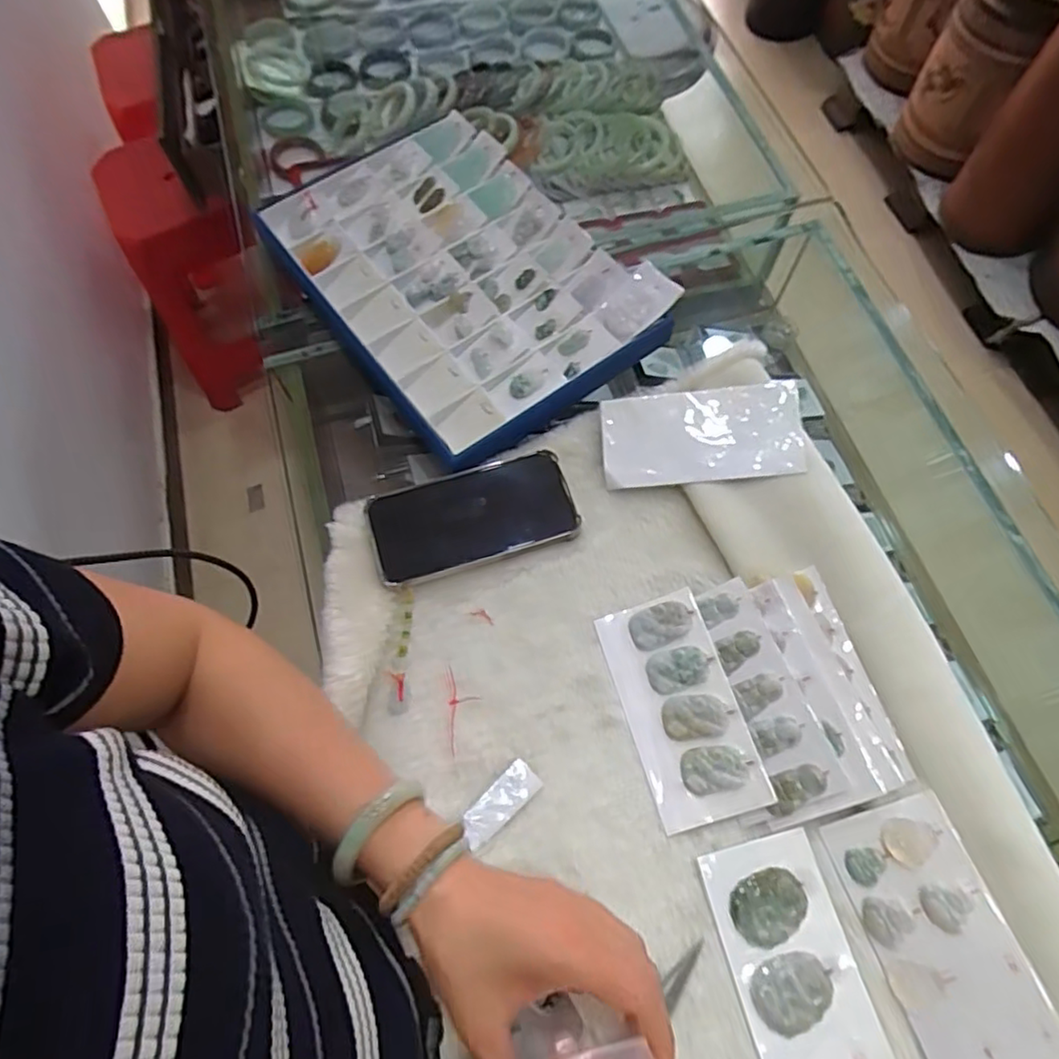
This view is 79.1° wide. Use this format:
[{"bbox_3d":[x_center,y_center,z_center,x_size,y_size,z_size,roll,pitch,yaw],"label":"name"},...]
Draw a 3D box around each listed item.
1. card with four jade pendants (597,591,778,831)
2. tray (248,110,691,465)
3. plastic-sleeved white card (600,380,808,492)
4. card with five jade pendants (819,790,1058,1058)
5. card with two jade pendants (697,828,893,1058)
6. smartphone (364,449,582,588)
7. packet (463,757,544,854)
[{"bbox_3d":[0.108,0.127,0.462,0.077,0.007,0.155,-23,70,10],"label":"card with four jade pendants"},{"bbox_3d":[-0.070,-0.243,0.608,0.250,0.038,0.352,-35,72,-12],"label":"tray"},{"bbox_3d":[0.141,-0.076,0.528,0.155,0.011,0.078,-5,80,12],"label":"plastic-sleeved white card"},{"bbox_3d":[0.254,0.254,0.396,0.076,0.007,0.153,-29,62,18],"label":"card with five jade pendants"},{"bbox_3d":[0.170,0.281,0.405,0.077,0.008,0.155,-14,68,-5],"label":"card with two jade pendants"},{"bbox_3d":[-0.045,-0.011,0.513,0.160,0.014,0.079,-16,69,-5],"label":"smartphone"},{"bbox_3d":[-0.021,0.190,0.443,0.061,0.004,0.025,-40,76,-21],"label":"packet"}]

